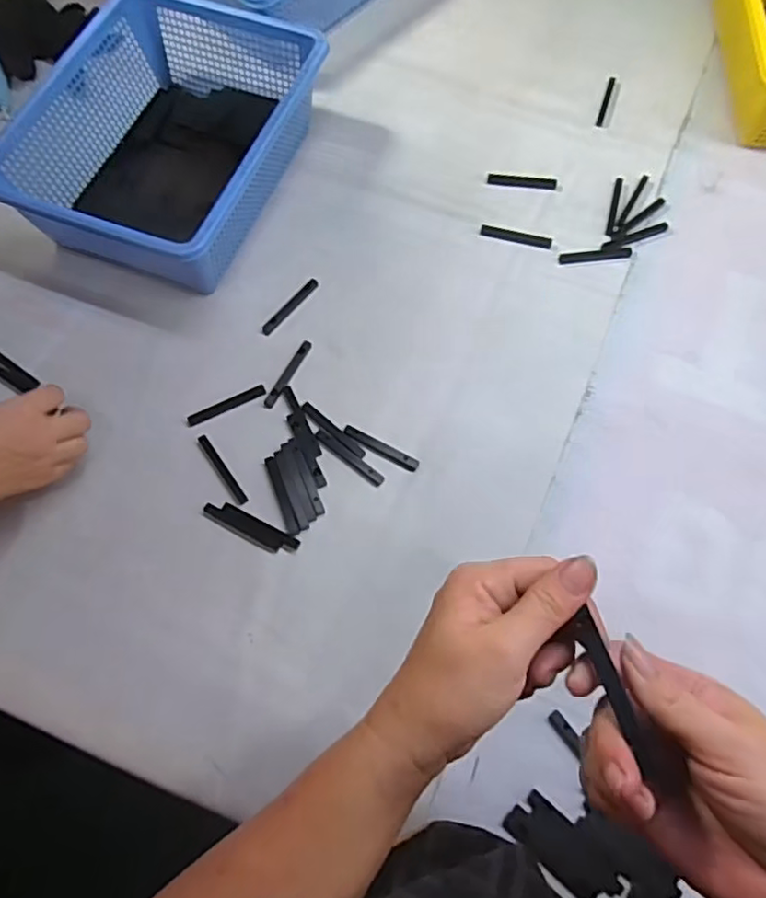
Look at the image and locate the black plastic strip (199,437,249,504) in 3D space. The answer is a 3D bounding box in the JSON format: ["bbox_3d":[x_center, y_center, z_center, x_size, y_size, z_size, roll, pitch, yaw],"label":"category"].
[{"bbox_3d":[-0.143,0.018,0.547,0.009,0.004,0.077,-32,71,-14],"label":"black plastic strip"}]

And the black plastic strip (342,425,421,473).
[{"bbox_3d":[-0.001,-0.001,0.554,0.074,0.004,0.013,27,69,10],"label":"black plastic strip"}]

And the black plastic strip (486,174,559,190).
[{"bbox_3d":[0.153,-0.294,0.672,0.074,0.005,0.017,10,67,3],"label":"black plastic strip"}]

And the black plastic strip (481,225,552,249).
[{"bbox_3d":[0.140,-0.223,0.643,0.074,0.005,0.012,12,67,4],"label":"black plastic strip"}]

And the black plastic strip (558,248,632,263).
[{"bbox_3d":[0.220,-0.202,0.637,0.076,0.004,0.012,-7,67,-4],"label":"black plastic strip"}]

